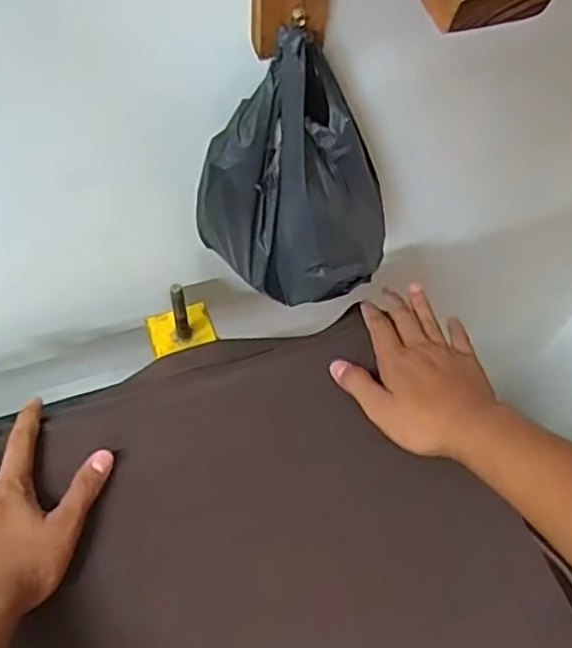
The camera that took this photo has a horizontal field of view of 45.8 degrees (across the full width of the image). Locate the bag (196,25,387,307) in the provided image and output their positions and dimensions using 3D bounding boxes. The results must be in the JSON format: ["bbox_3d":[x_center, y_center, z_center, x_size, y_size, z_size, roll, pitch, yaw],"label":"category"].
[{"bbox_3d":[0.011,-0.107,0.527,0.152,0.192,0.093,16,60,5],"label":"bag"}]

